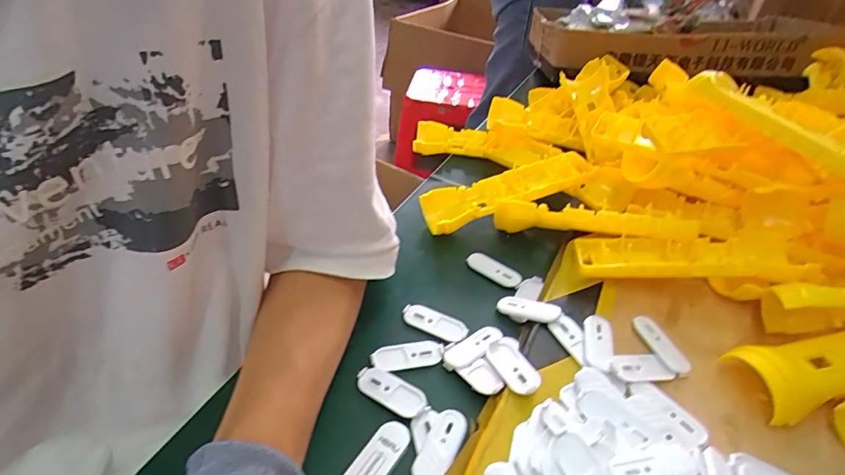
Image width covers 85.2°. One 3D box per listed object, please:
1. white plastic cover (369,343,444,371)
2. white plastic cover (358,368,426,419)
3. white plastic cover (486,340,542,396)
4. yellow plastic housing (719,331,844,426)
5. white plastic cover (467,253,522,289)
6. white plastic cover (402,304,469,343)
[{"bbox_3d":[-0.011,0.084,0.323,0.050,0.006,0.017,-5,42,-11],"label":"white plastic cover"},{"bbox_3d":[-0.021,0.100,0.298,0.049,0.004,0.020,26,45,23],"label":"white plastic cover"},{"bbox_3d":[0.060,0.085,0.304,0.019,0.012,0.046,-14,40,-17],"label":"white plastic cover"},{"bbox_3d":[0.248,0.085,0.295,0.085,0.029,0.045,-4,41,-10],"label":"yellow plastic housing"},{"bbox_3d":[0.059,0.028,0.390,0.050,0.008,0.016,30,47,27],"label":"white plastic cover"},{"bbox_3d":[0.009,0.063,0.346,0.050,0.005,0.018,20,43,17],"label":"white plastic cover"}]

